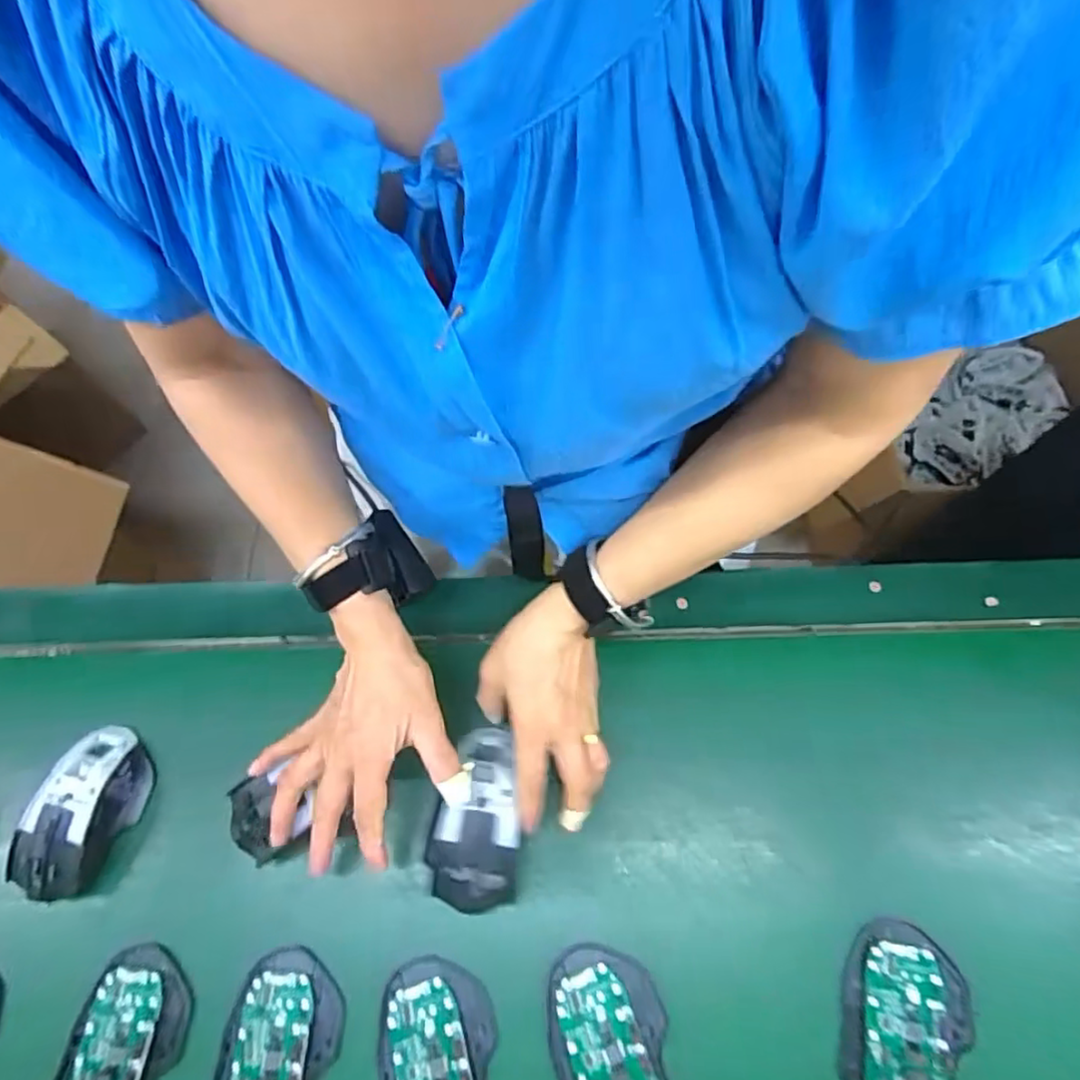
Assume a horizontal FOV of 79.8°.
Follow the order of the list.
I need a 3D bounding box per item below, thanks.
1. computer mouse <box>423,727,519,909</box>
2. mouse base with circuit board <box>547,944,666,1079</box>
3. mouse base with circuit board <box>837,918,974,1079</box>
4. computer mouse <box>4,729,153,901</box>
[{"bbox_3d":[-0.045,0.192,0.445,0.063,0.030,0.117,5,76,6],"label":"computer mouse"},{"bbox_3d":[0.044,0.314,0.392,0.070,0.023,0.113,-12,70,0],"label":"mouse base with circuit board"},{"bbox_3d":[0.222,0.298,0.387,0.070,0.017,0.112,16,72,10],"label":"mouse base with circuit board"},{"bbox_3d":[-0.329,0.196,0.468,0.058,0.039,0.112,12,72,9],"label":"computer mouse"}]

